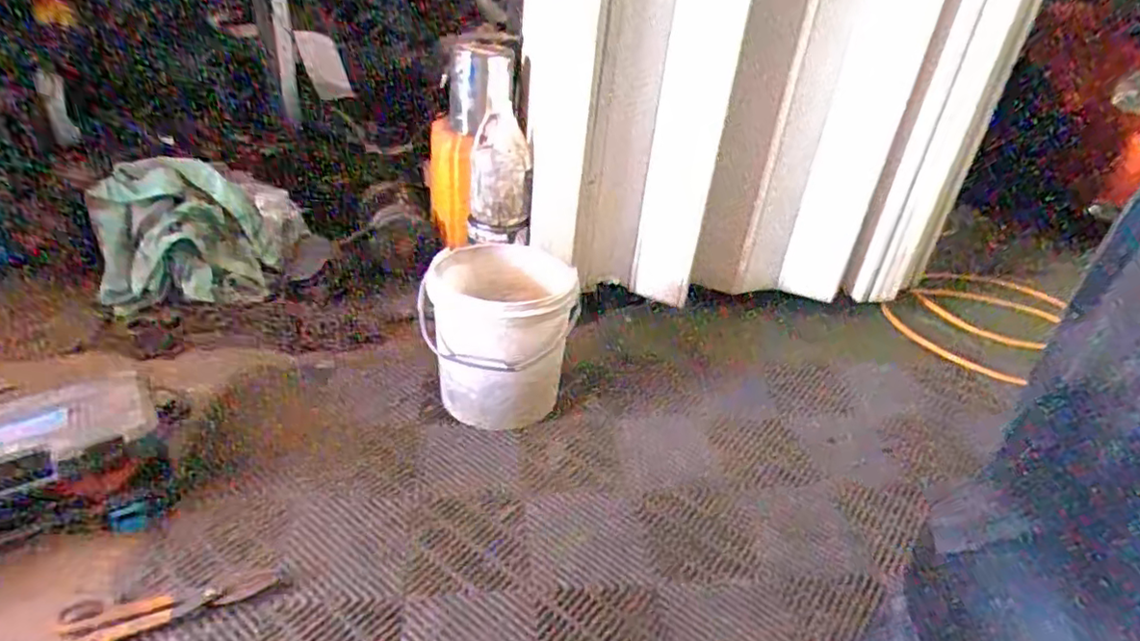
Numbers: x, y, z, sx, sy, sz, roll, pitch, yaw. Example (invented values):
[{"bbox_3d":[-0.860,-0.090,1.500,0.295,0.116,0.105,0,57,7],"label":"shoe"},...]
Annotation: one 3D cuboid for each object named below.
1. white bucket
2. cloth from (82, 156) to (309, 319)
[{"bbox_3d":[-0.150,0.021,1.402,0.300,0.295,0.300,5,33,-3],"label":"white bucket"},{"bbox_3d":[-0.890,-0.234,1.578,0.427,0.288,0.305,0,33,-10],"label":"cloth"}]

